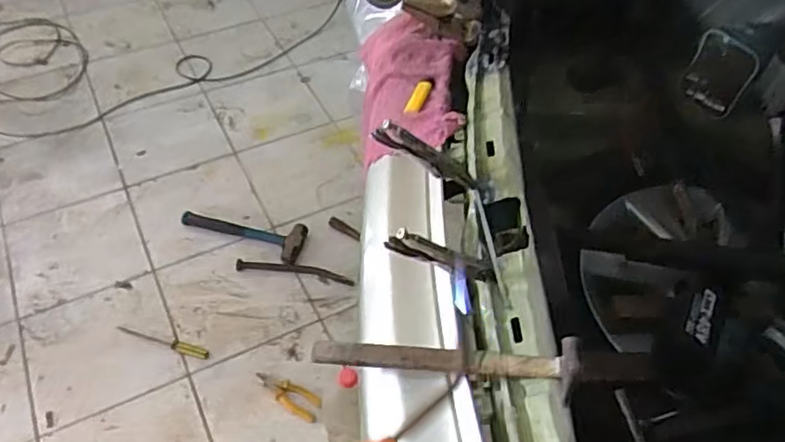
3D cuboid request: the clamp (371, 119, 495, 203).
[{"bbox_3d":[0.053,-0.070,0.761,0.182,0.047,0.029,28,45,-25],"label":"clamp"}]

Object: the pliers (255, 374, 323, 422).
[{"bbox_3d":[-0.218,0.357,1.301,0.158,0.018,0.059,27,54,19],"label":"pliers"}]

